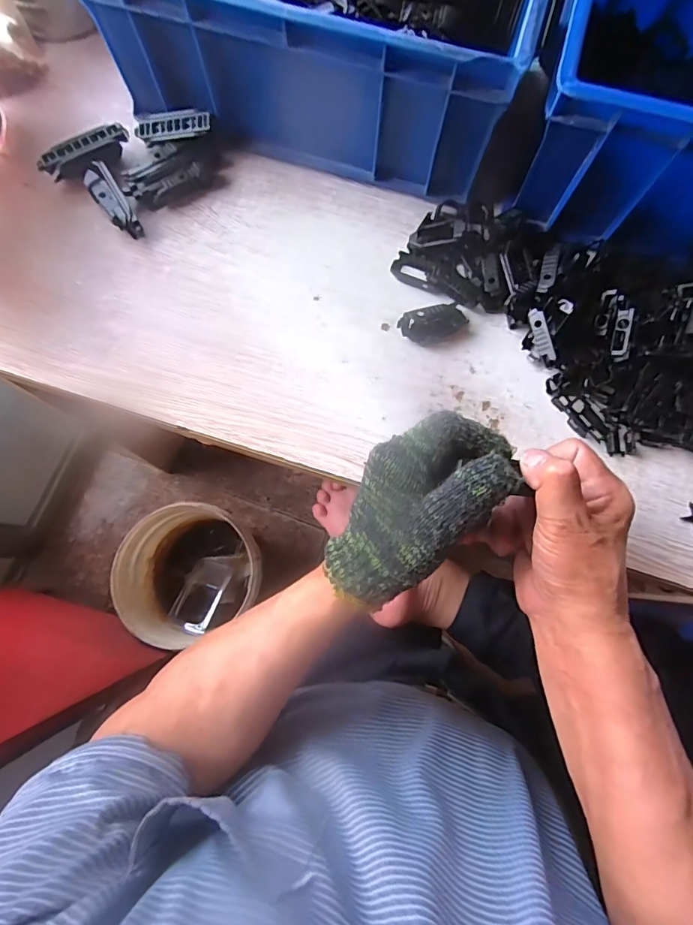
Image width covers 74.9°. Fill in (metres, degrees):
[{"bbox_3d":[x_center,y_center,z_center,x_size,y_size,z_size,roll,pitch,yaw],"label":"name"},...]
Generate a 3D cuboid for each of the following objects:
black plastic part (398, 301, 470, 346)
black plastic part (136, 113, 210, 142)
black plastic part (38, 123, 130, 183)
[{"bbox_3d":[0.074,-0.117,0.380,0.057,0.019,0.025,-18,79,-5],"label":"black plastic part"},{"bbox_3d":[-0.151,-0.296,0.400,0.073,0.014,0.012,4,77,16],"label":"black plastic part"},{"bbox_3d":[-0.228,-0.271,0.401,0.078,0.029,0.017,-35,81,-9],"label":"black plastic part"}]

